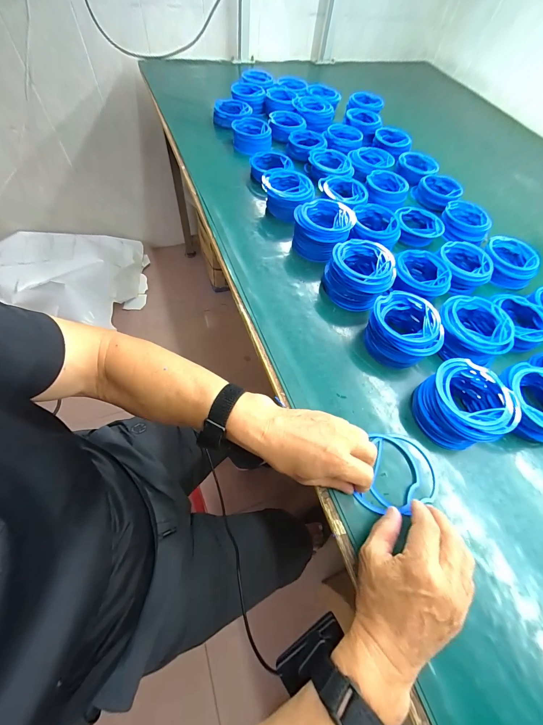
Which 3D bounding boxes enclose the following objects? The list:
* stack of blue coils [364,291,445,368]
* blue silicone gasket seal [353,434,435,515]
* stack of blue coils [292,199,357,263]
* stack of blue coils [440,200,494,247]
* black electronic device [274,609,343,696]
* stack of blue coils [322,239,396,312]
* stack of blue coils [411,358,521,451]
[{"bbox_3d":[0.201,-0.052,0.436,0.108,0.049,0.110,30,62,11],"label":"stack of blue coils"},{"bbox_3d":[0.159,0.140,0.352,0.089,0.012,0.104,21,62,8],"label":"blue silicone gasket seal"},{"bbox_3d":[0.094,-0.253,0.535,0.110,0.057,0.121,25,61,9],"label":"stack of blue coils"},{"bbox_3d":[0.429,-0.312,0.632,0.100,0.045,0.088,17,60,4],"label":"stack of blue coils"},{"bbox_3d":[0.037,0.273,0.270,0.068,0.036,0.017,-32,68,-21],"label":"black electronic device"},{"bbox_3d":[0.148,-0.152,0.488,0.110,0.060,0.108,21,60,6],"label":"stack of blue coils"},{"bbox_3d":[0.258,0.054,0.382,0.118,0.045,0.109,-15,63,-14],"label":"stack of blue coils"}]

